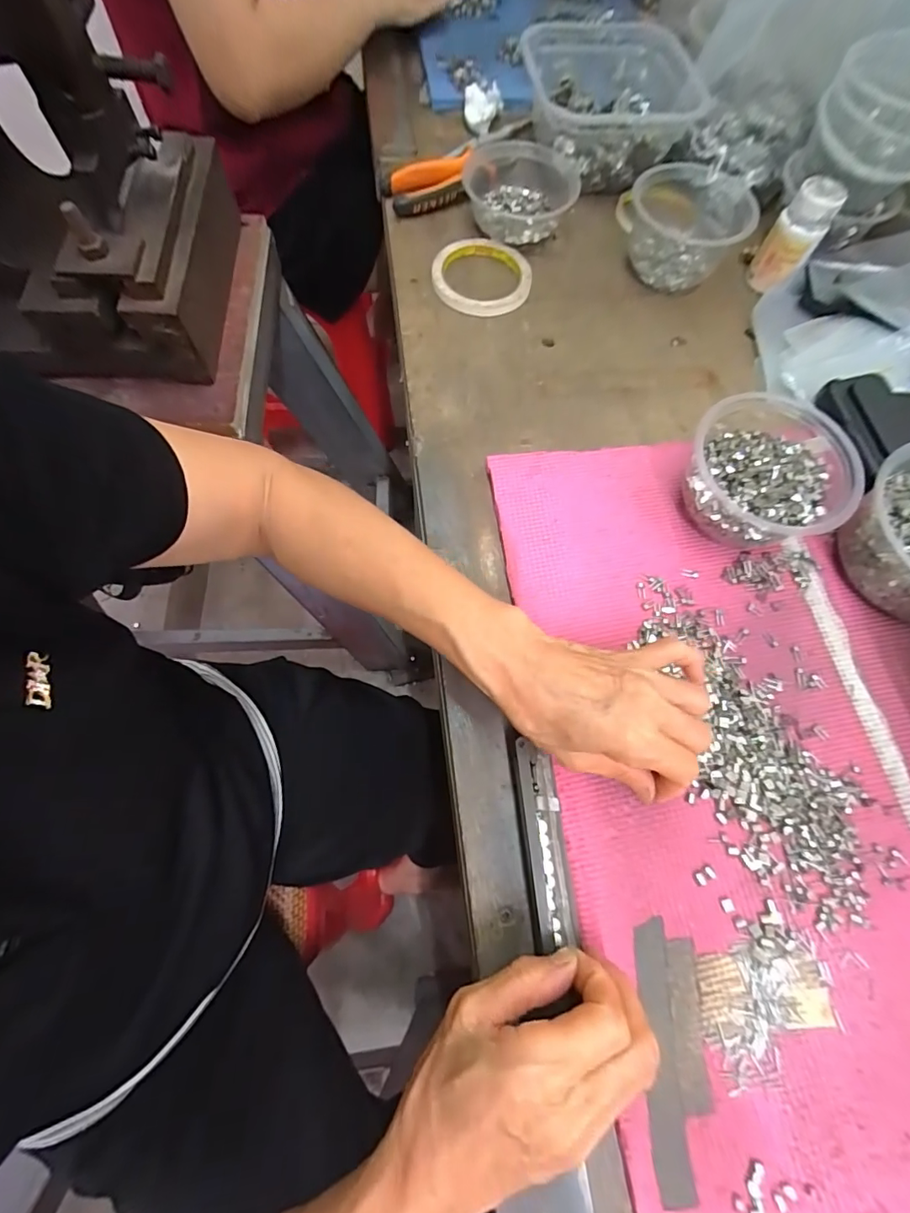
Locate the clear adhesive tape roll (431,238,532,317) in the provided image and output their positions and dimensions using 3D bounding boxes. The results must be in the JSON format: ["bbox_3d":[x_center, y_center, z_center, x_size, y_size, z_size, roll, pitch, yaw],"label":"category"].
[{"bbox_3d":[0.026,-0.330,0.483,0.096,0.014,0.096,1,70,-3],"label":"clear adhesive tape roll"}]

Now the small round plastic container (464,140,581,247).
[{"bbox_3d":[0.067,-0.429,0.508,0.118,0.043,0.112,6,69,-1],"label":"small round plastic container"}]

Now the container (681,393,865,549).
[{"bbox_3d":[0.233,-0.099,0.368,0.110,0.062,0.115,1,70,-3],"label":"container"}]

